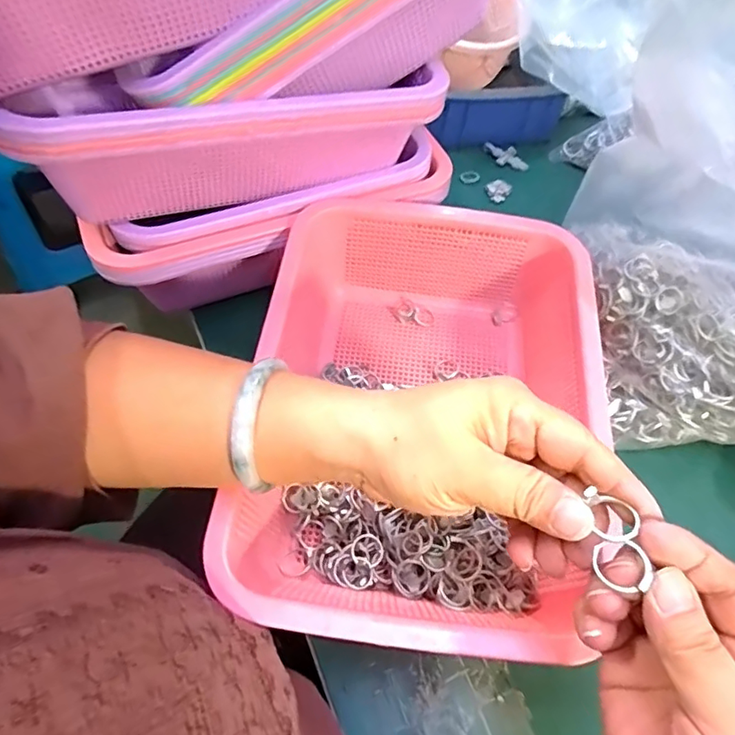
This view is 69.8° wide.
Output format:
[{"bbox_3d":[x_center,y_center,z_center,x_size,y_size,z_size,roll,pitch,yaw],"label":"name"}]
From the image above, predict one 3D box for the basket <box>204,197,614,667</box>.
[{"bbox_3d":[0.040,0.025,0.364,0.215,0.089,0.306,7,56,3],"label":"basket"}]

